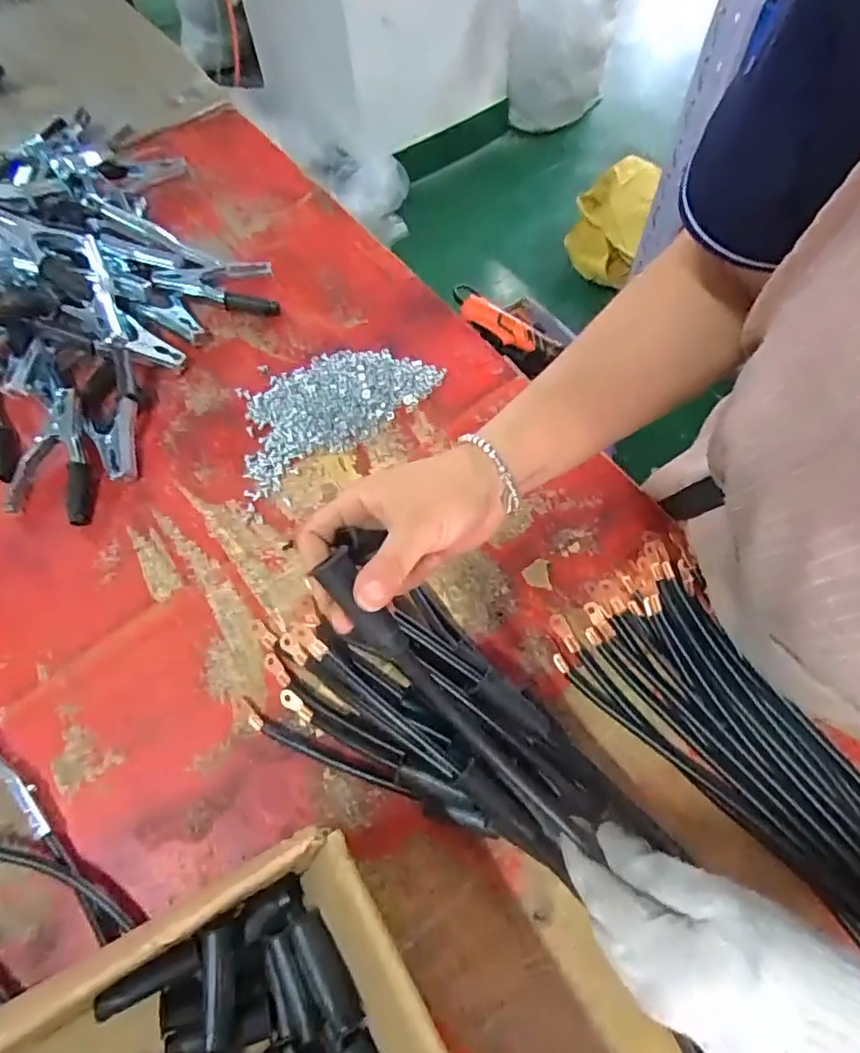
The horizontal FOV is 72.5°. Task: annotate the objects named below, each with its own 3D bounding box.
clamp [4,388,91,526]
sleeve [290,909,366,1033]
[{"bbox_3d":[-0.372,-0.074,0.597,0.087,0.039,0.139,6,63,6],"label":"clamp"},{"bbox_3d":[-0.065,0.279,0.370,0.019,0.021,0.066,-30,65,-12],"label":"sleeve"}]

